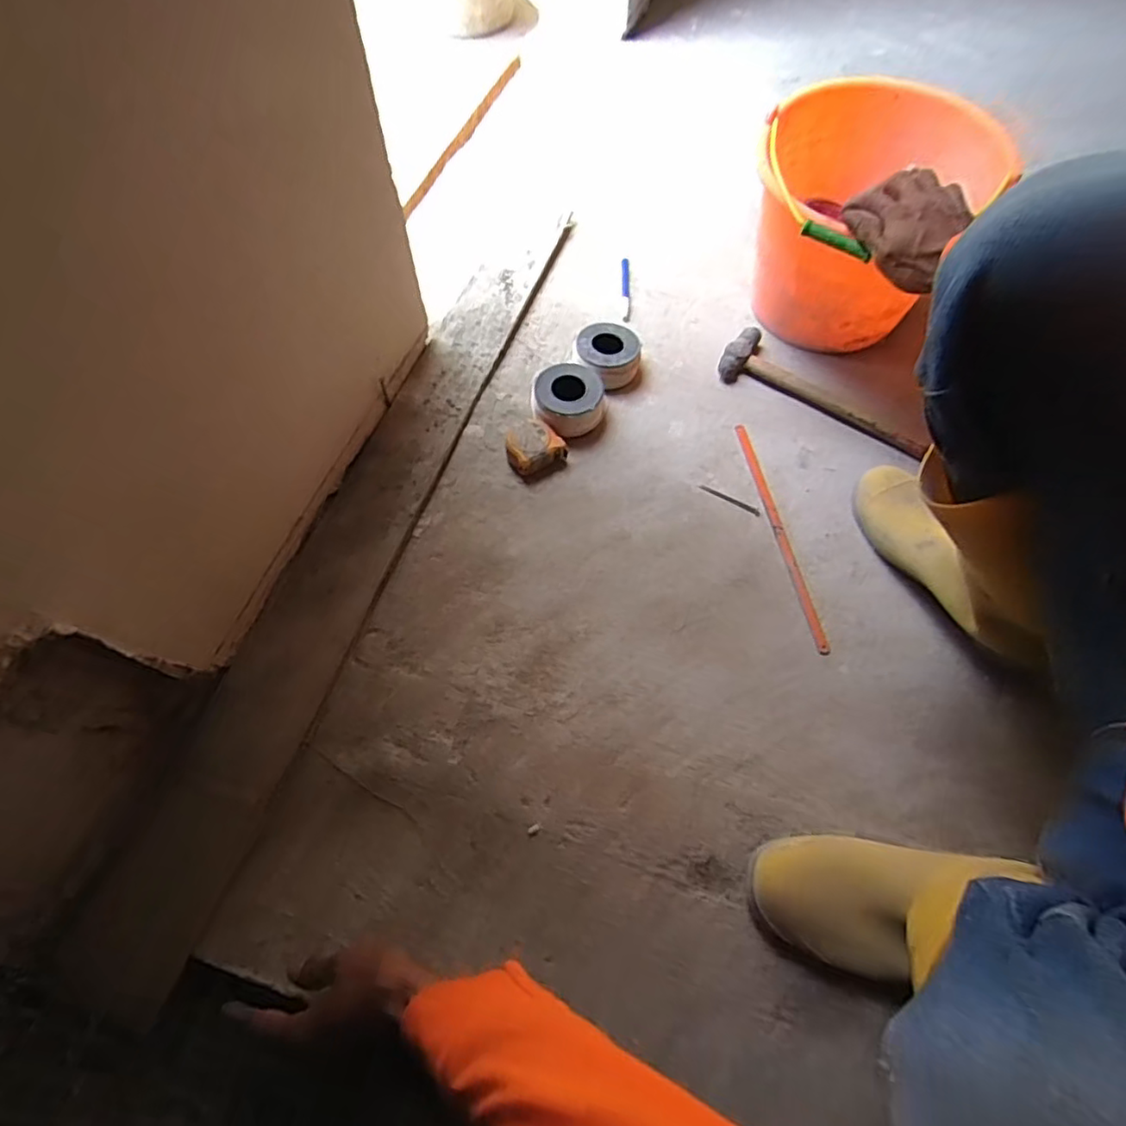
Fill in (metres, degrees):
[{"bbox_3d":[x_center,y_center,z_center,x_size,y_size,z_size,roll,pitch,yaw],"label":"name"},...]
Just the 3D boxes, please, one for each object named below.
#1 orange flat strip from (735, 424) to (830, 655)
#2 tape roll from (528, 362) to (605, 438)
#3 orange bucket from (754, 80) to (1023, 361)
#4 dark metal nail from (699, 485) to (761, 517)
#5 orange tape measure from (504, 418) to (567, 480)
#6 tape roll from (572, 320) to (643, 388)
[{"bbox_3d":[0.253,-0.042,0.728,0.013,0.007,0.312,-7,63,-5],"label":"orange flat strip"},{"bbox_3d":[0.005,-0.201,0.787,0.088,0.050,0.090,1,63,-1],"label":"tape roll"},{"bbox_3d":[0.351,-0.415,0.800,0.252,0.227,0.294,32,67,15],"label":"orange bucket"},{"bbox_3d":[0.202,-0.077,0.746,0.078,0.004,0.009,30,66,13],"label":"dark metal nail"},{"bbox_3d":[-0.037,-0.140,0.760,0.064,0.037,0.061,40,68,17],"label":"orange tape measure"},{"bbox_3d":[0.057,-0.271,0.824,0.086,0.046,0.086,1,63,-1],"label":"tape roll"}]

